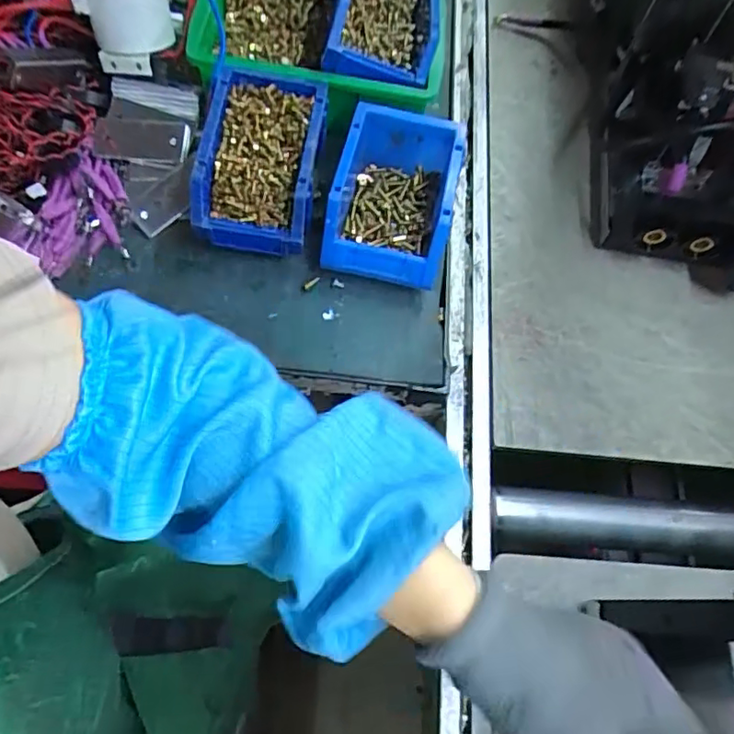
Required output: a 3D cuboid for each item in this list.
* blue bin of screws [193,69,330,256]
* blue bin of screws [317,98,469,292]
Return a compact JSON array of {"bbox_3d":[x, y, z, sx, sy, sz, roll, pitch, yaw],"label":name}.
[{"bbox_3d":[-0.099,-0.193,0.542,0.109,0.088,0.167,6,67,-1],"label":"blue bin of screws"},{"bbox_3d":[0.026,-0.164,0.536,0.113,0.065,0.159,10,67,0],"label":"blue bin of screws"}]

